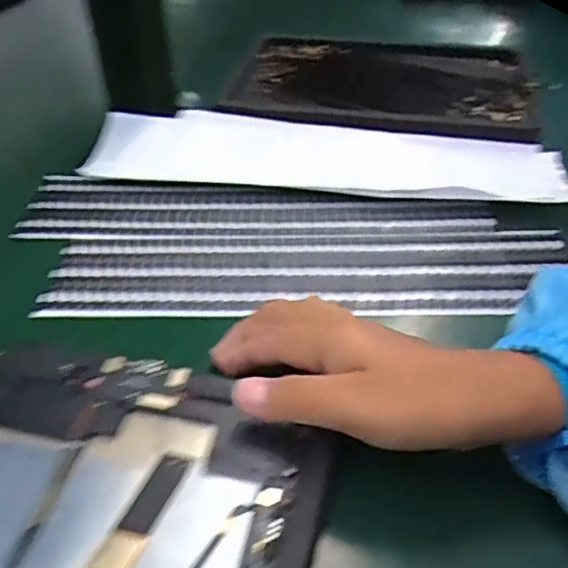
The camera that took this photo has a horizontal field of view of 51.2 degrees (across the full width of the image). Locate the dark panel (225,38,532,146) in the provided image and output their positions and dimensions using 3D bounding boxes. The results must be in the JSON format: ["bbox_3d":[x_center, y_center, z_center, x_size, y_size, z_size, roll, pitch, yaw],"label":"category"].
[{"bbox_3d":[0.080,-0.172,0.484,0.235,0.027,0.158,7,44,9],"label":"dark panel"}]

